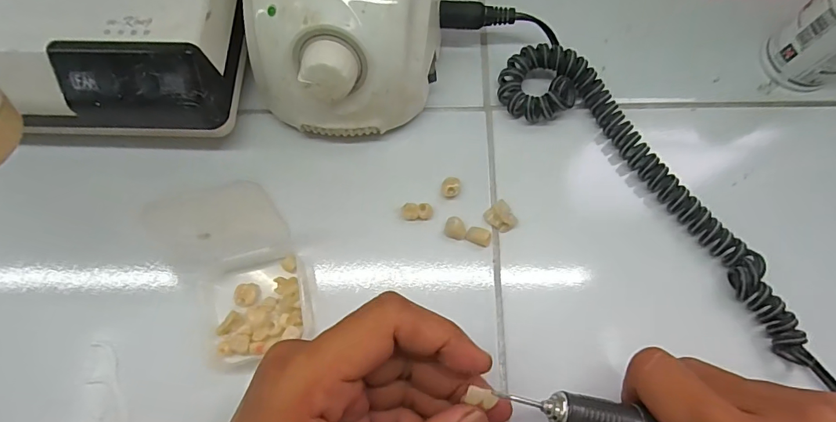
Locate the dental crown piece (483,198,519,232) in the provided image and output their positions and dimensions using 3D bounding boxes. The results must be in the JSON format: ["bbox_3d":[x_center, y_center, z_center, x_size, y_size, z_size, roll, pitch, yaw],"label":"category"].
[{"bbox_3d":[0.049,0.004,0.253,0.016,0.008,0.017,0,74,0],"label":"dental crown piece"}]

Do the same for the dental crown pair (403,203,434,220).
[{"bbox_3d":[0.000,0.001,0.254,0.017,0.008,0.009,-7,74,-2],"label":"dental crown pair"}]

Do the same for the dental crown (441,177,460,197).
[{"bbox_3d":[0.019,-0.014,0.259,0.011,0.007,0.010,0,74,0],"label":"dental crown"}]

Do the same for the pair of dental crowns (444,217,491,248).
[{"bbox_3d":[0.029,0.012,0.251,0.027,0.008,0.011,17,75,4],"label":"pair of dental crowns"}]

